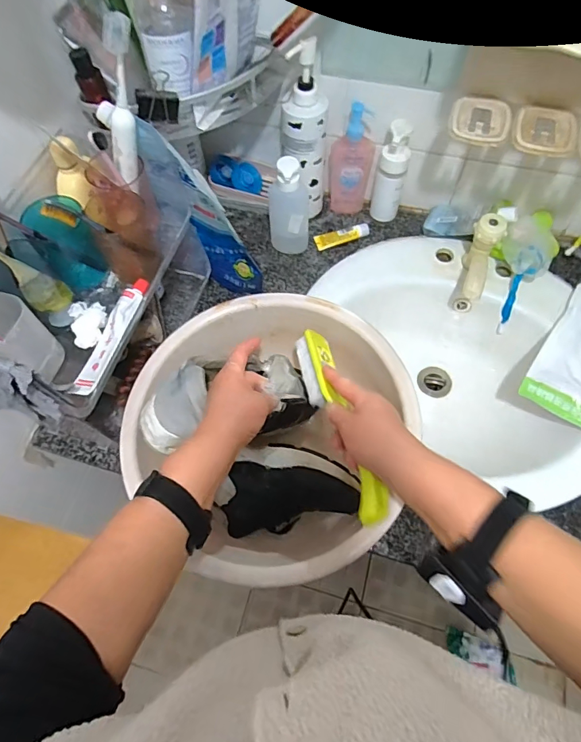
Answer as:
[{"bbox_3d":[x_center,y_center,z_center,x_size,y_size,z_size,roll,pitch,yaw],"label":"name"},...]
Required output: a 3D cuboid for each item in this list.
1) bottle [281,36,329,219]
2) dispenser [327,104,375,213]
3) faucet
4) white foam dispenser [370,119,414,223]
[{"bbox_3d":[0.021,-0.353,0.675,0.062,0.251,0.068,-1,65,2],"label":"bottle"},{"bbox_3d":[0.098,-0.337,0.720,0.070,0.173,0.039,7,65,5],"label":"dispenser"},{"bbox_3d":[0.283,-0.159,0.674,0.042,0.086,0.139,18,82,10],"label":"faucet"},{"bbox_3d":[0.163,-0.318,0.712,0.048,0.159,0.046,12,66,8],"label":"white foam dispenser"}]

